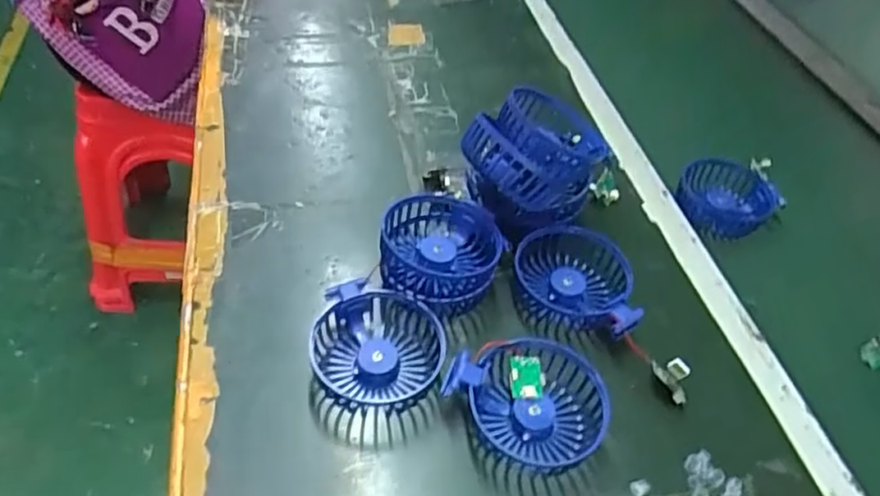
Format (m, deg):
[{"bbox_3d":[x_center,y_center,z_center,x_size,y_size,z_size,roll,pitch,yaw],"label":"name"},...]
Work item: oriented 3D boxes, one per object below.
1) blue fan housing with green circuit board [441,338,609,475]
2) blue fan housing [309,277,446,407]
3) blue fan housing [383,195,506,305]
[{"bbox_3d":[0.062,0.101,0.431,0.082,0.036,0.094,-33,59,-31],"label":"blue fan housing with green circuit board"},{"bbox_3d":[-0.043,0.067,0.447,0.089,0.032,0.077,12,47,4],"label":"blue fan housing"},{"bbox_3d":[0.000,0.004,0.494,0.086,0.053,0.091,4,47,-4],"label":"blue fan housing"}]

